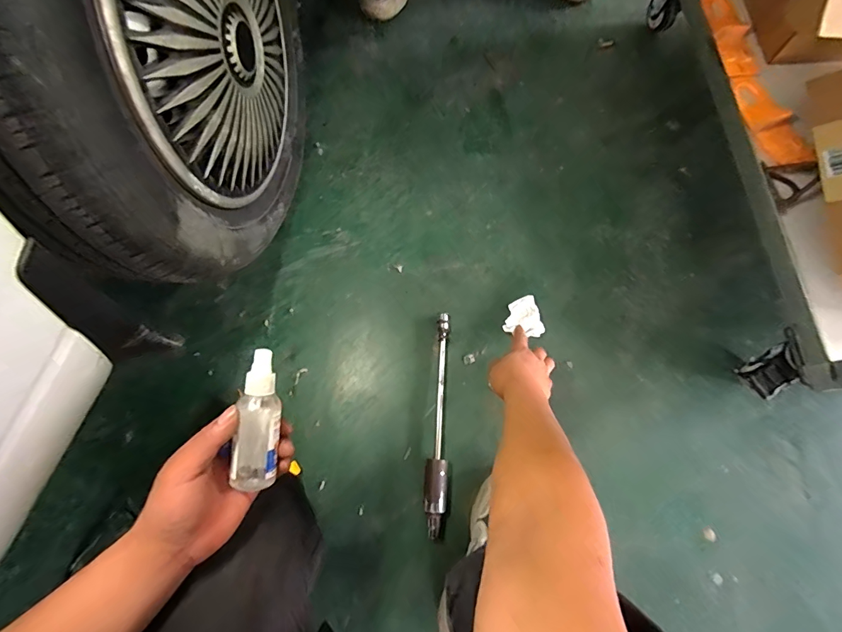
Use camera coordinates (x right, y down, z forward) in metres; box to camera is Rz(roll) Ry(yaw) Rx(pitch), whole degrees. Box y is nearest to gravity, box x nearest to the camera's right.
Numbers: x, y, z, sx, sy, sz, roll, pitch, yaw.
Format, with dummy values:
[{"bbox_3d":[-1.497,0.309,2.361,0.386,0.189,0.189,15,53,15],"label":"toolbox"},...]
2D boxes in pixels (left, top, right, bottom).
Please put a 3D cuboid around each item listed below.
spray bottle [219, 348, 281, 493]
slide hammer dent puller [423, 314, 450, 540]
[{"bbox_3d":[-0.158,0.102,0.397,0.041,0.032,0.132,8,95,4],"label":"spray bottle"},{"bbox_3d":[0.033,0.178,0.708,0.035,0.034,0.372,3,75,3],"label":"slide hammer dent puller"}]

